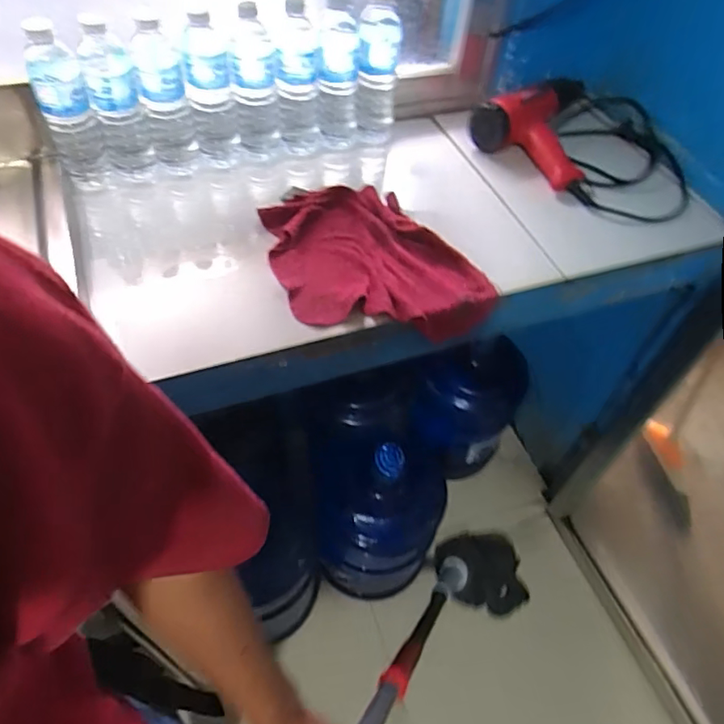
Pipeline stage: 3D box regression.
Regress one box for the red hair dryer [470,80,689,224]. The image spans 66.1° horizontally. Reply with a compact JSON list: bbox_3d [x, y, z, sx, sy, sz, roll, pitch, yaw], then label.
[{"bbox_3d":[0.354,-0.338,0.856,0.263,0.073,0.281,-26,58,-22],"label":"red hair dryer"}]

